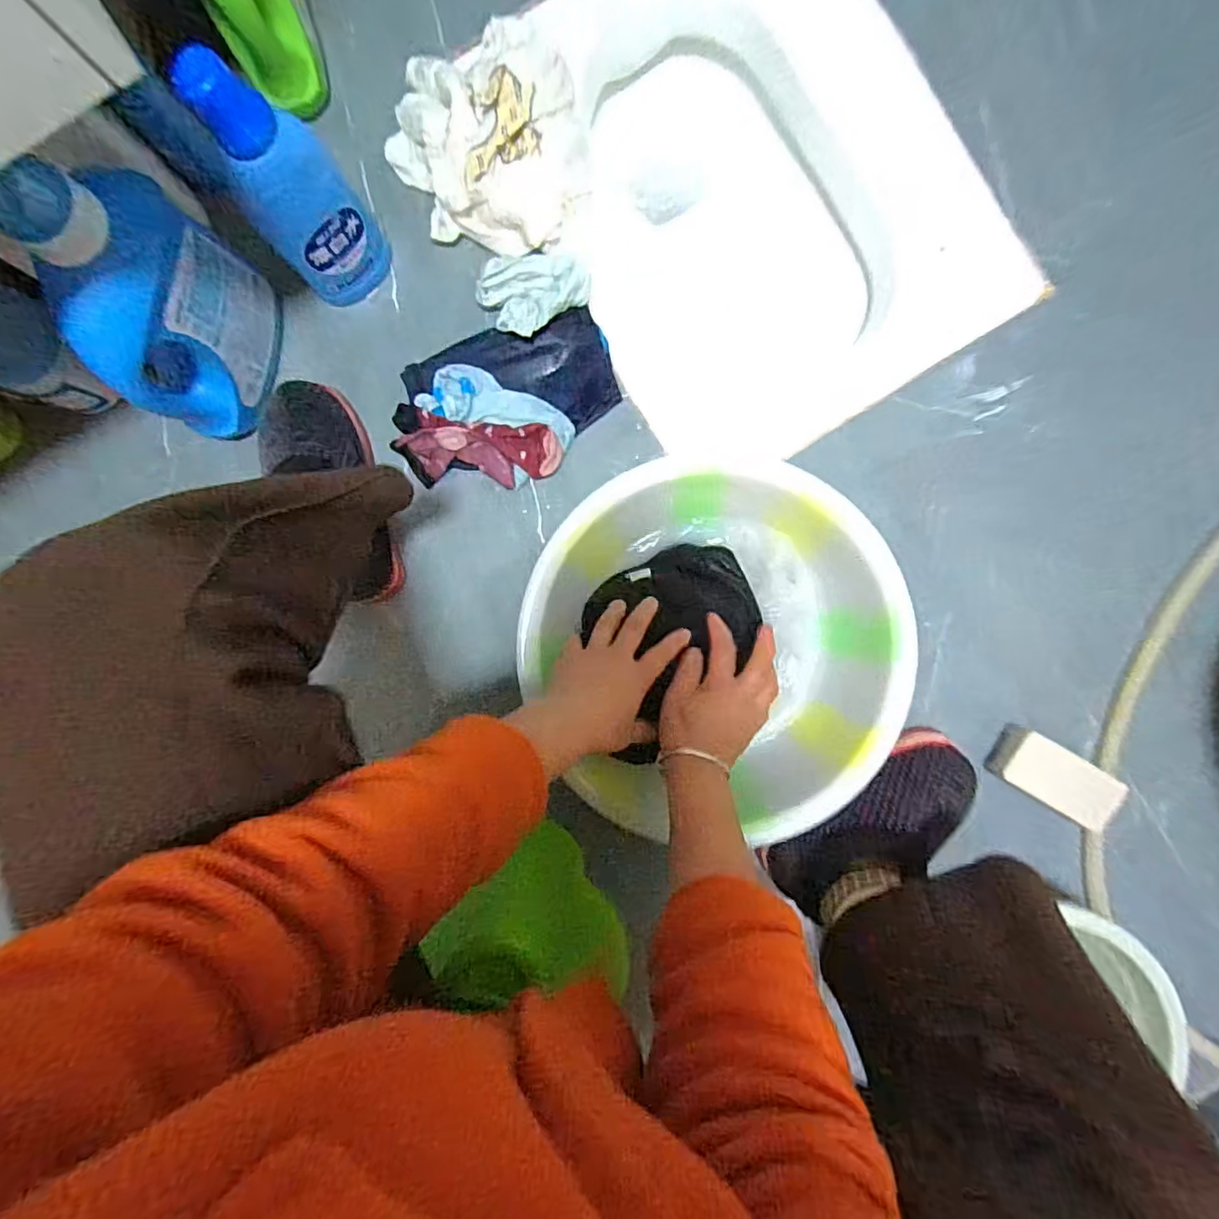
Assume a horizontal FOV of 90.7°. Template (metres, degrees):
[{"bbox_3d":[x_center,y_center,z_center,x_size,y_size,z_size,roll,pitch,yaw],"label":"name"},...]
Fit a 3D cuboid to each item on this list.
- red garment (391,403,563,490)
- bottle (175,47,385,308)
[{"bbox_3d":[-0.140,-0.161,0.630,0.170,0.022,0.076,7,120,-3],"label":"red garment"},{"bbox_3d":[-0.273,-0.357,0.525,0.091,0.226,0.058,-35,91,3],"label":"bottle"}]

